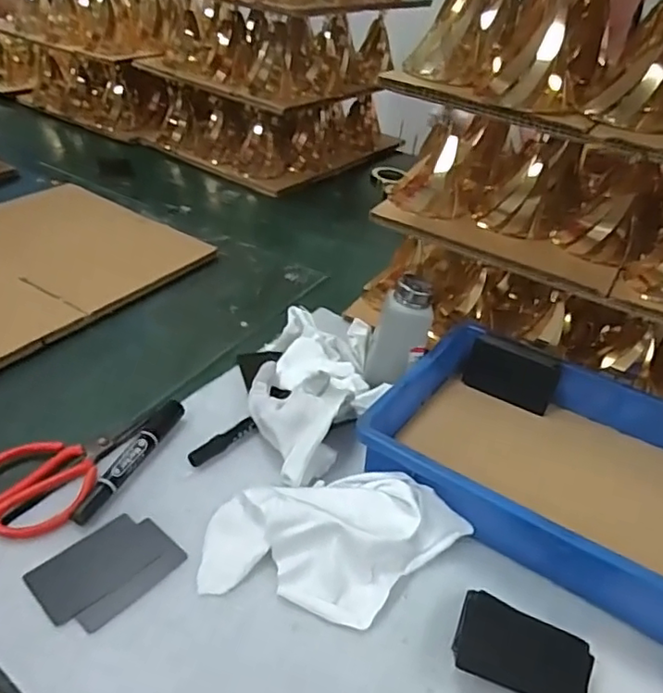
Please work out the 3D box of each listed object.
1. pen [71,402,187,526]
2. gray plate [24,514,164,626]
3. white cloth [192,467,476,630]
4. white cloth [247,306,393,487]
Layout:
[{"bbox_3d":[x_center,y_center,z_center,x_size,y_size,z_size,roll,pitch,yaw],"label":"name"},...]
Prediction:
[{"bbox_3d":[-0.179,0.097,0.525,0.021,0.017,0.145,19,38,11],"label":"pen"},{"bbox_3d":[-0.181,0.167,0.450,0.058,0.004,0.087,31,40,32],"label":"gray plate"},{"bbox_3d":[0.005,0.153,0.468,0.208,0.042,0.117,8,37,-3],"label":"white cloth"},{"bbox_3d":[-0.019,0.036,0.603,0.119,0.059,0.232,7,37,-1],"label":"white cloth"}]

